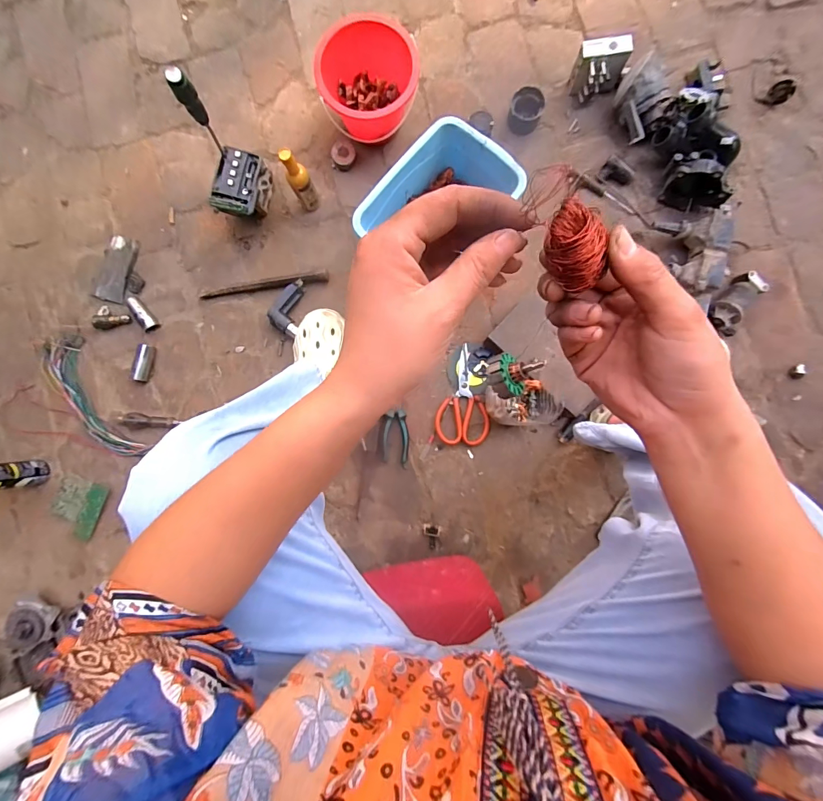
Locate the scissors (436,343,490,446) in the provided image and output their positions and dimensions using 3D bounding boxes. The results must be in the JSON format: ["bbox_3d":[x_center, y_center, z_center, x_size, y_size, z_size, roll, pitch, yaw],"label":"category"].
[{"bbox_3d":[0.109,-0.009,0.776,0.105,0.008,0.195,6,89,4],"label":"scissors"}]

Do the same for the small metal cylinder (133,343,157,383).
[{"bbox_3d":[-0.558,-0.078,0.806,0.026,0.025,0.078,11,89,4],"label":"small metal cylinder"}]

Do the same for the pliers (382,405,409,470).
[{"bbox_3d":[-0.031,0.073,0.779,0.052,0.018,0.120,1,89,4],"label":"pliers"}]

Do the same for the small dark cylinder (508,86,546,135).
[{"bbox_3d":[0.224,-0.566,0.756,0.062,0.057,0.058,0,89,4],"label":"small dark cylinder"}]

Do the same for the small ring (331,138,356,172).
[{"bbox_3d":[-0.139,-0.501,0.790,0.044,0.031,0.050,21,90,4],"label":"small ring"}]

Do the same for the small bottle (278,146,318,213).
[{"bbox_3d":[-0.207,-0.410,0.726,0.038,0.150,0.034,-29,87,3],"label":"small bottle"}]

